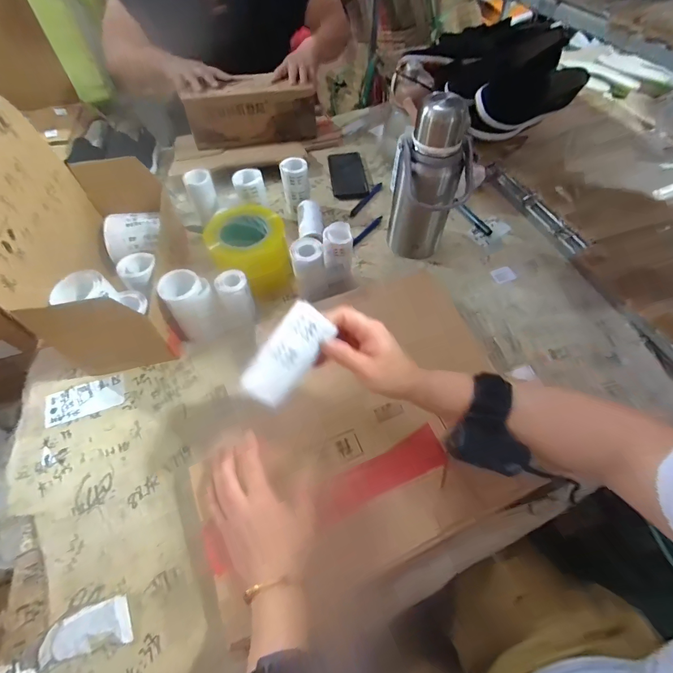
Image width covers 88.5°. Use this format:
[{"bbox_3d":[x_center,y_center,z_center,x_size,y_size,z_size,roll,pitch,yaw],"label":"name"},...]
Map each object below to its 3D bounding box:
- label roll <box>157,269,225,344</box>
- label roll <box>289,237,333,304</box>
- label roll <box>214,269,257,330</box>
[{"bbox_3d":[-0.204,-0.039,0.500,0.060,0.109,0.061,0,57,0],"label":"label roll"},{"bbox_3d":[-0.041,-0.105,0.529,0.053,0.075,0.051,-18,58,-11],"label":"label roll"},{"bbox_3d":[-0.143,-0.043,0.514,0.043,0.113,0.042,0,57,0],"label":"label roll"}]

